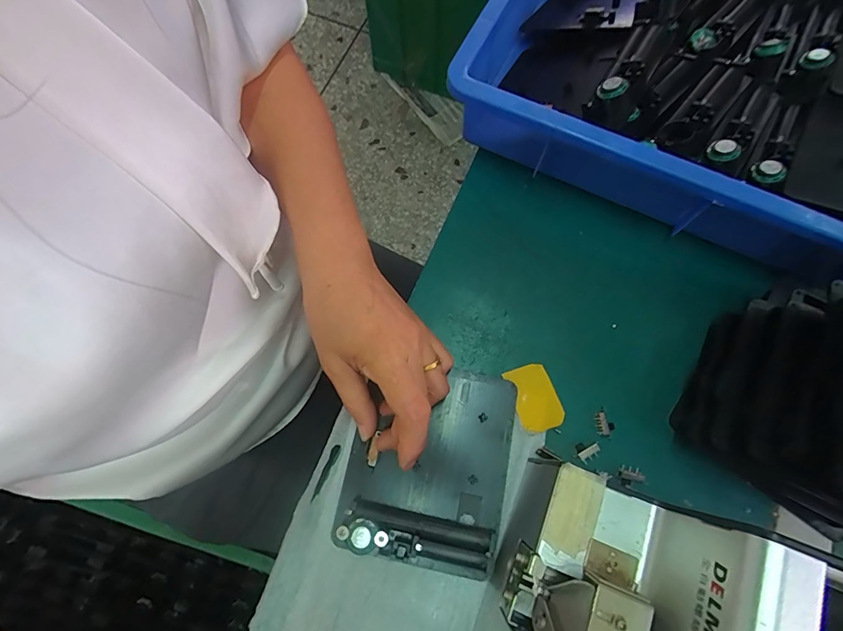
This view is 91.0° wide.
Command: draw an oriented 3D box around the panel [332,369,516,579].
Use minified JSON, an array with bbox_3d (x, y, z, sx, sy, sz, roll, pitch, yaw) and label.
[{"bbox_3d":[0.004,0.102,0.291,0.109,0.024,0.131,11,72,4],"label":"panel"}]

